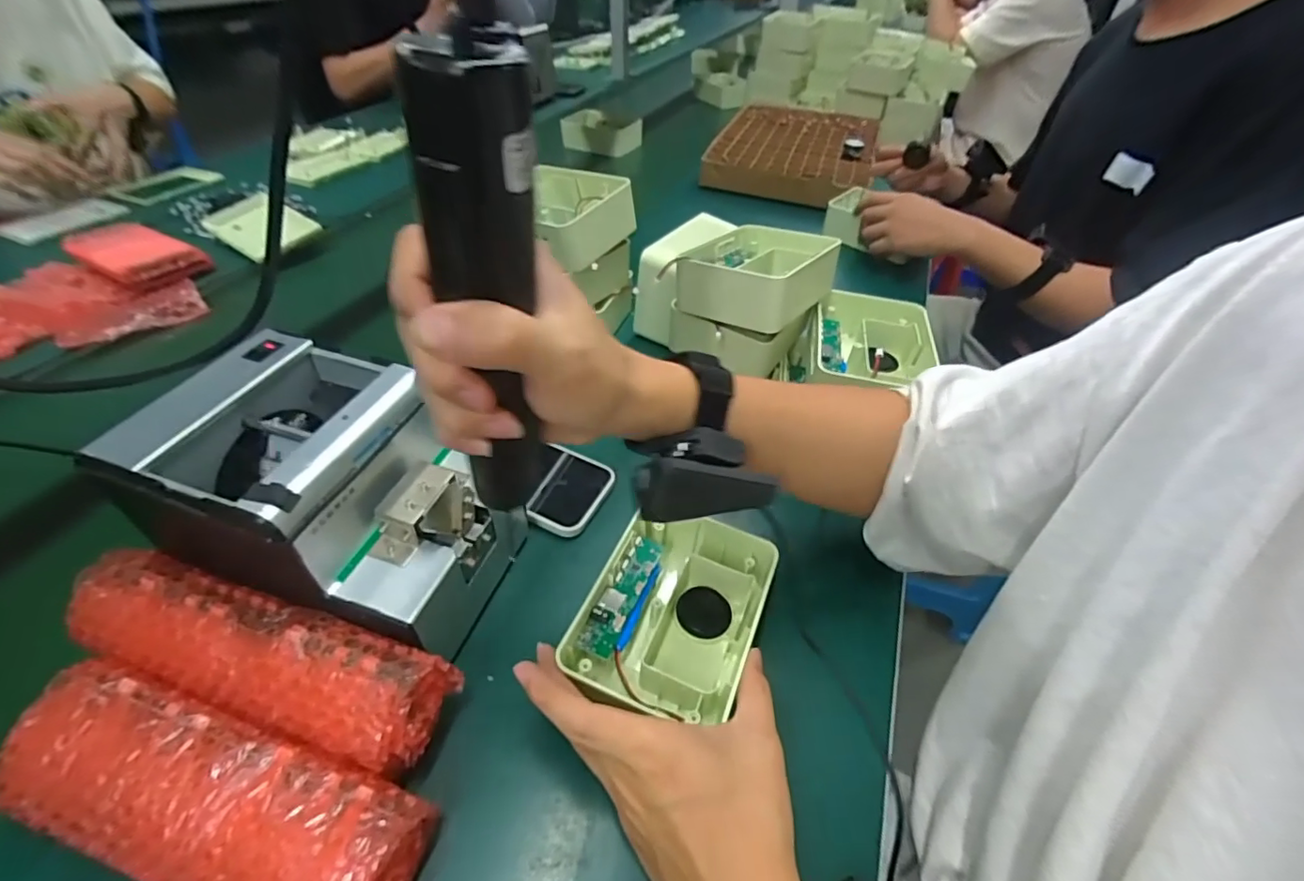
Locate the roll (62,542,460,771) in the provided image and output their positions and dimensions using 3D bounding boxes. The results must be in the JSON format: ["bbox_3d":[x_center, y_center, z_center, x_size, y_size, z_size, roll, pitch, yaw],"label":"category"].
[{"bbox_3d":[-0.216,0.116,0.301,0.201,0.049,0.056,13,45,10],"label":"roll"}]

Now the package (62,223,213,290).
[{"bbox_3d":[-0.652,-0.234,0.692,0.153,0.032,0.089,23,48,20],"label":"package"}]

